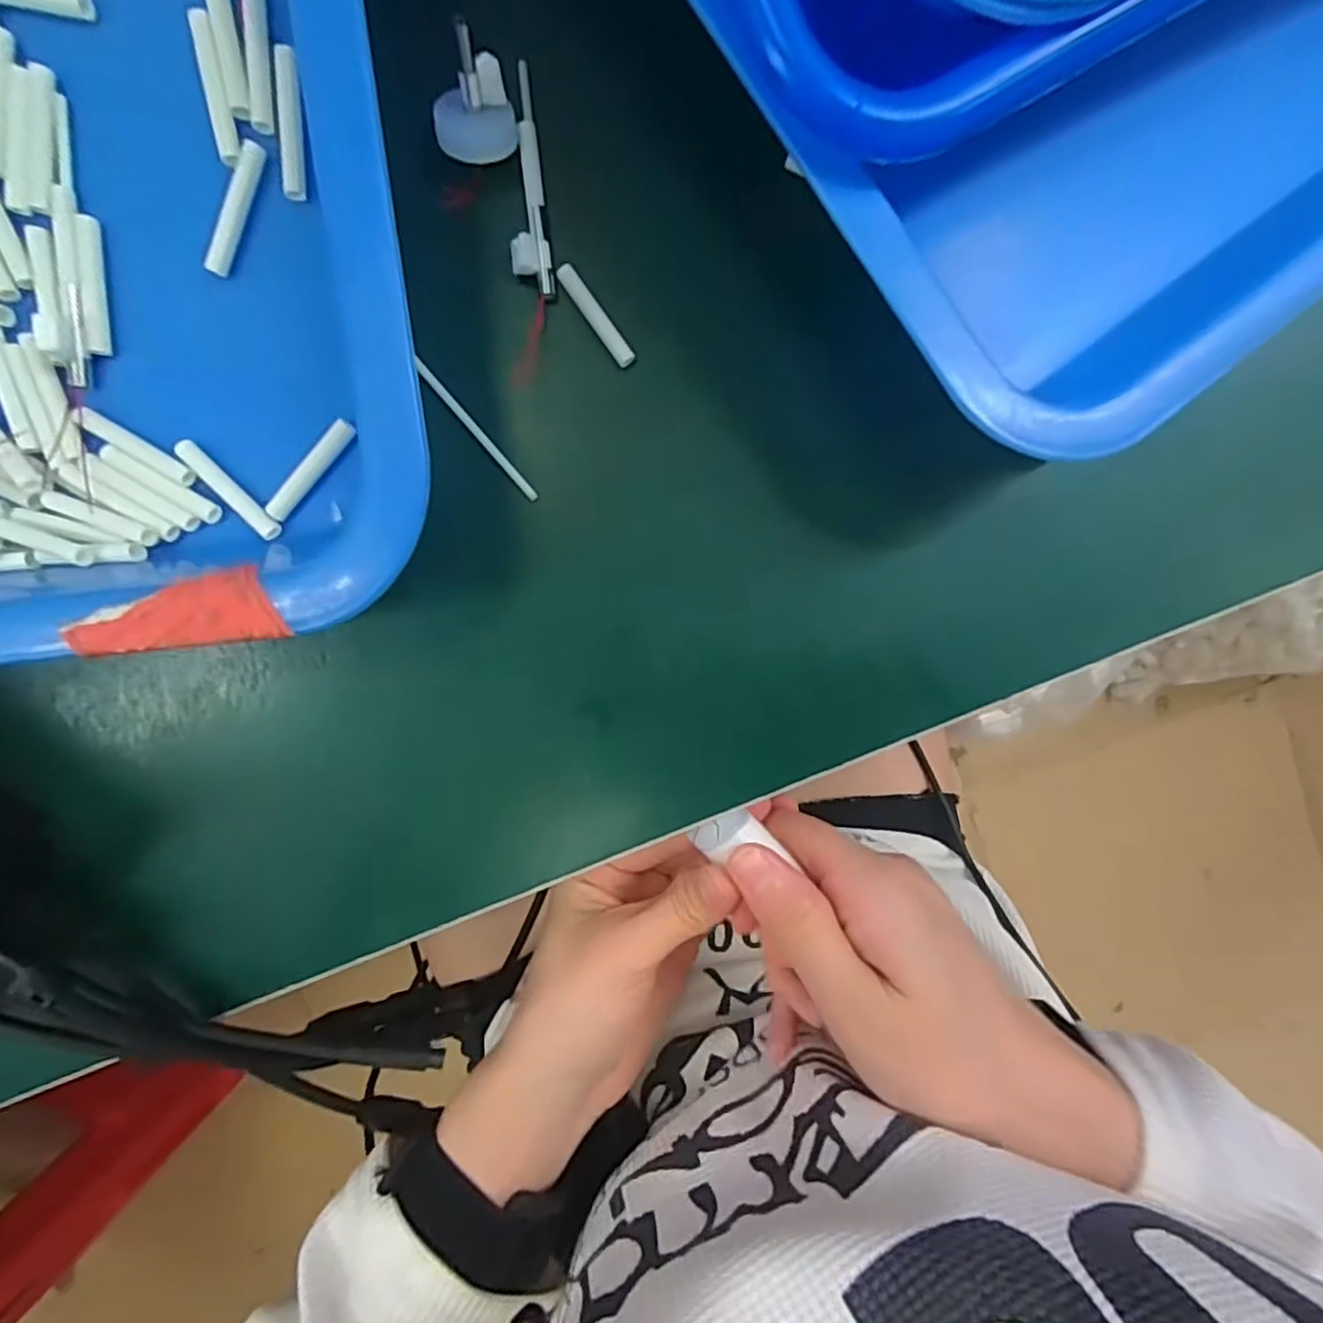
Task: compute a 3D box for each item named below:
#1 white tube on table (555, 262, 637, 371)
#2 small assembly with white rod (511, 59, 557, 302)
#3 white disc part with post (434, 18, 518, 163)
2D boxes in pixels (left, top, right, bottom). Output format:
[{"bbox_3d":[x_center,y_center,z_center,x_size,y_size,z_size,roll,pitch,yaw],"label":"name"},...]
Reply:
[{"bbox_3d":[-0.019,-0.097,0.186,0.005,0.004,0.030,-36,97,1],"label":"white tube on table"},{"bbox_3d":[-0.038,-0.131,0.180,0.010,0.006,0.058,-7,97,-3],"label":"small assembly with white rod"},{"bbox_3d":[-0.049,-0.142,0.168,0.020,0.021,0.018,-11,97,-2],"label":"white disc part with post"}]

